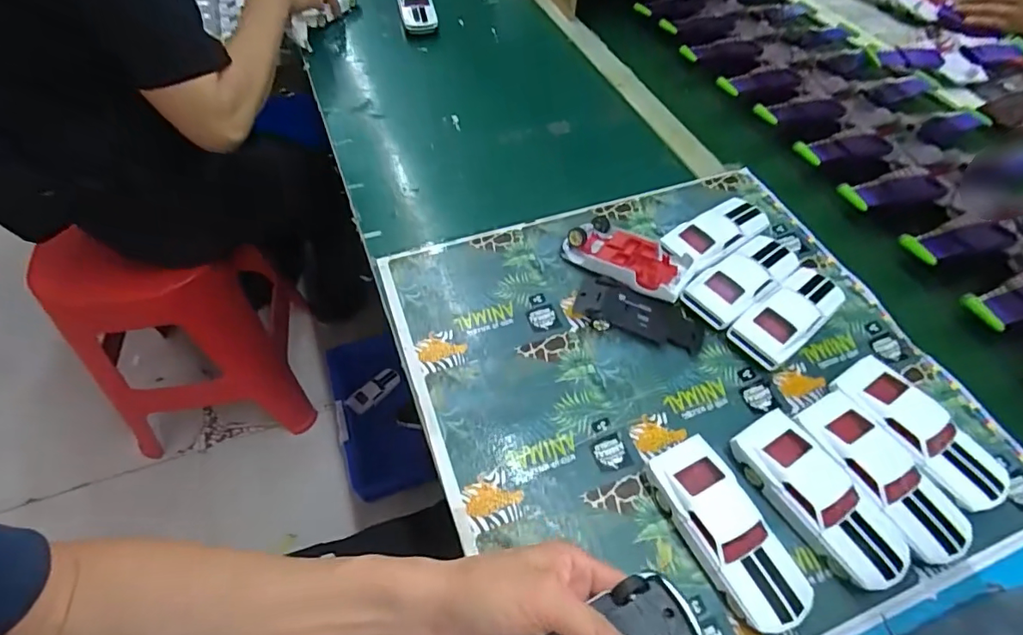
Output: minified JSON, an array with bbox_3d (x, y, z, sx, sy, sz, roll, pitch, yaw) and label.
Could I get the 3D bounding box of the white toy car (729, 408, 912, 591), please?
[{"bbox_3d":[0.225,0.134,0.379,0.051,0.035,0.128,-24,59,-19],"label":"white toy car"}]

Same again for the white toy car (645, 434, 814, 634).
[{"bbox_3d":[0.152,0.152,0.363,0.052,0.034,0.126,-23,59,-19],"label":"white toy car"}]

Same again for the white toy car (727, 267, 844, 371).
[{"bbox_3d":[0.255,-0.002,0.472,0.124,0.031,0.050,-33,62,-24],"label":"white toy car"}]

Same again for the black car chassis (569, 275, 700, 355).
[{"bbox_3d":[0.118,-0.001,0.479,0.120,0.018,0.047,21,56,12],"label":"black car chassis"}]

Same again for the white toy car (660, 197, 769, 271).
[{"bbox_3d":[0.213,-0.085,0.531,0.124,0.034,0.053,-28,60,-21],"label":"white toy car"}]

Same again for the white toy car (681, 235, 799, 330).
[{"bbox_3d":[0.225,-0.034,0.495,0.126,0.029,0.054,-29,61,-22],"label":"white toy car"}]

